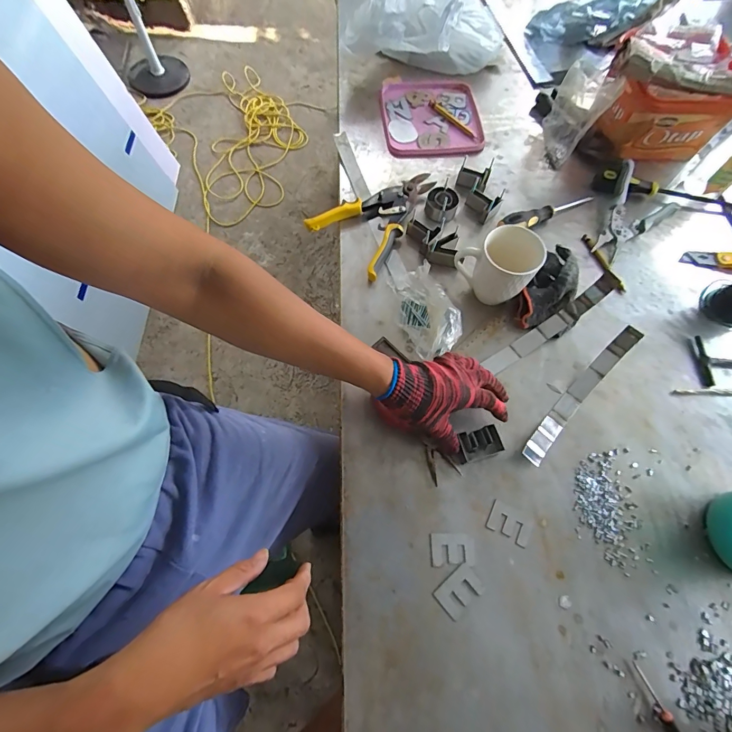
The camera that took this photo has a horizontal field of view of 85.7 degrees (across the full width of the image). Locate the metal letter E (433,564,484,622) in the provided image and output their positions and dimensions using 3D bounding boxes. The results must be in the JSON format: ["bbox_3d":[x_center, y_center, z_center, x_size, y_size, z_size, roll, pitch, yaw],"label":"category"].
[{"bbox_3d":[0.110,0.268,0.469,0.052,0.004,0.037,-37,74,-14],"label":"metal letter E"}]

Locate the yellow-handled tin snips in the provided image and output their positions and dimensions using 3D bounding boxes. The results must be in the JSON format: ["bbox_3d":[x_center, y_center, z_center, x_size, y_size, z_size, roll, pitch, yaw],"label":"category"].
[{"bbox_3d":[0.003,-0.265,0.667,0.142,0.036,0.228,27,70,9],"label":"yellow-handled tin snips"}]

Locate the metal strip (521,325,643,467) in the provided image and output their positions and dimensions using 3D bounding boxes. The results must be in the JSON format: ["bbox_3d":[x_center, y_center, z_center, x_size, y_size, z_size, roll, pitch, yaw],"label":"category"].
[{"bbox_3d":[0.299,0.040,0.550,0.026,0.040,0.249,42,74,14],"label":"metal strip"}]

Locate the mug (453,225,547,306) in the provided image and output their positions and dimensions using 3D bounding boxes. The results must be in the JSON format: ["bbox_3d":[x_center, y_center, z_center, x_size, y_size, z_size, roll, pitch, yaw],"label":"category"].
[{"bbox_3d":[0.193,-0.148,0.588,0.107,0.105,0.076,35,72,12],"label":"mug"}]

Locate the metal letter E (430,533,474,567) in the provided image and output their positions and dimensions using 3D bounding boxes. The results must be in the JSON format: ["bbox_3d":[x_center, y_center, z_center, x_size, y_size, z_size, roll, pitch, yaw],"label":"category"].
[{"bbox_3d":[0.107,0.226,0.485,0.053,0.004,0.036,1,69,-1],"label":"metal letter E"}]

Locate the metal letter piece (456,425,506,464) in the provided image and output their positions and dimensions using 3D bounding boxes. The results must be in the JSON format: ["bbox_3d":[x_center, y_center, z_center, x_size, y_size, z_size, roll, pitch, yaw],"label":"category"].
[{"bbox_3d":[0.151,0.104,0.526,0.052,0.023,0.037,-17,70,-8],"label":"metal letter piece"}]

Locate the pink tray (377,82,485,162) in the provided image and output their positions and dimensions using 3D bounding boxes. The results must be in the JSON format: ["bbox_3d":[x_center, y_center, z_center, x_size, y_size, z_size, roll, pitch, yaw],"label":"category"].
[{"bbox_3d":[0.127,-0.493,0.776,0.186,0.015,0.217,-6,69,-4],"label":"pink tray"}]

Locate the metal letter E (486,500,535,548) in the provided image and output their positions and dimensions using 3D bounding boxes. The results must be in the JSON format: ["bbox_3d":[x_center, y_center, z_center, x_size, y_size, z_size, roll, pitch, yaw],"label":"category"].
[{"bbox_3d":[0.184,0.199,0.501,0.054,0.004,0.038,26,70,9],"label":"metal letter E"}]

